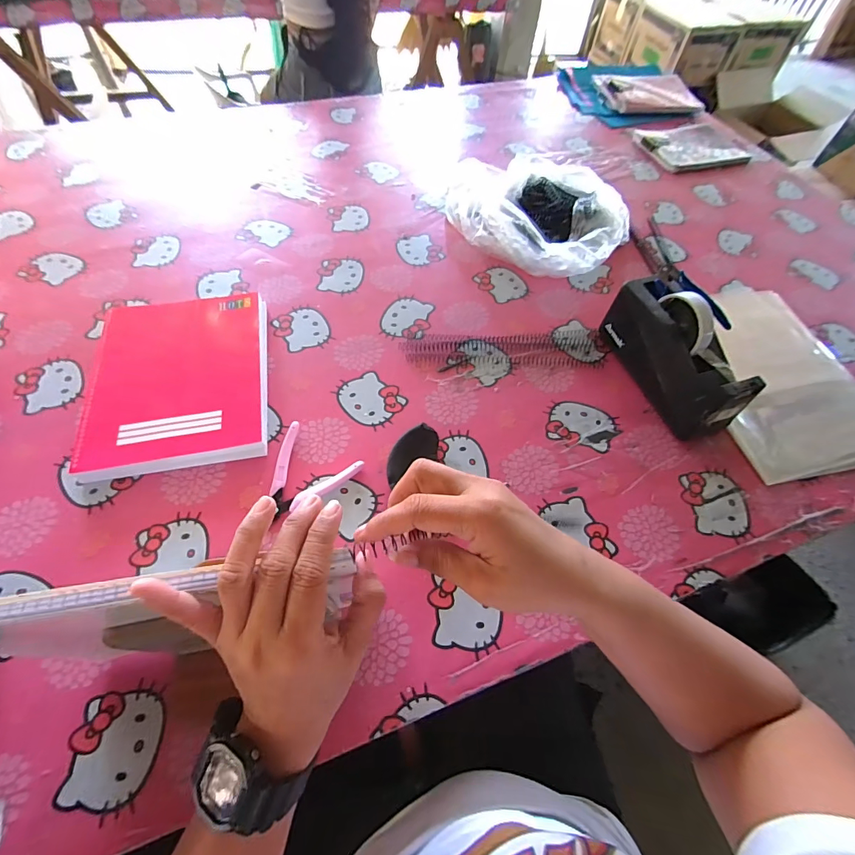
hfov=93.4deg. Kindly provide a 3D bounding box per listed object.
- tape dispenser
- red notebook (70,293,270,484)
[{"bbox_3d":[0.318,-0.097,0.521,0.071,0.114,0.206,-18,63,-13],"label":"tape dispenser"},{"bbox_3d":[-0.314,-0.066,0.515,0.203,0.028,0.256,-9,61,-8],"label":"red notebook"}]

